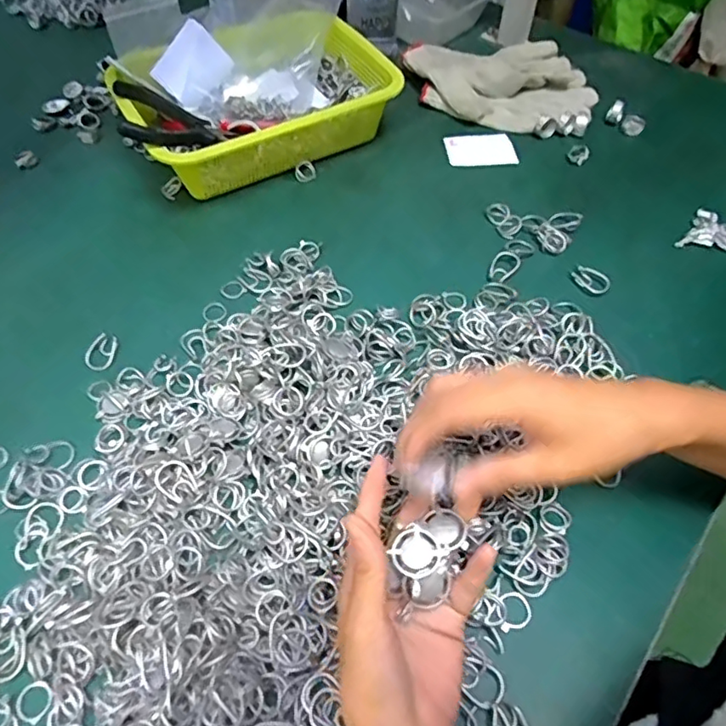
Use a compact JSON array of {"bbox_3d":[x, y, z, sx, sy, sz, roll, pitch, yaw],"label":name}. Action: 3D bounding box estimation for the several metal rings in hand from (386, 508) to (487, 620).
[{"bbox_3d":[0.038,0.102,0.318,0.035,0.014,0.053,31,60,18],"label":"several metal rings in hand"}]

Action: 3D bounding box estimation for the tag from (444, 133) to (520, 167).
[{"bbox_3d":[0.132,-0.236,0.640,0.076,0.005,0.057,-3,55,-4],"label":"tag"}]

